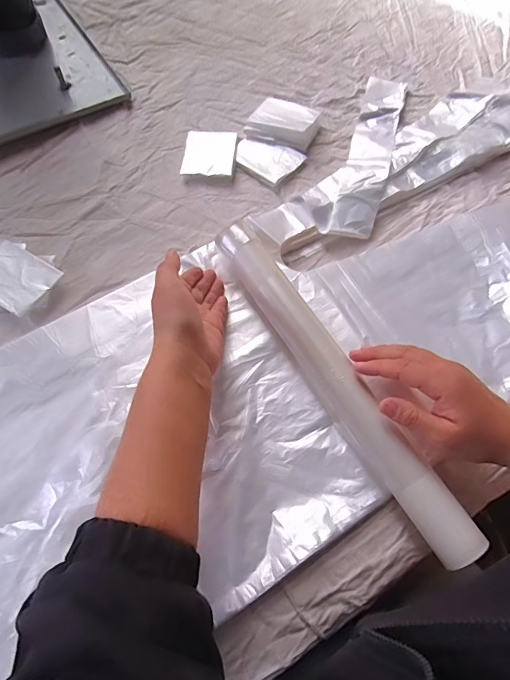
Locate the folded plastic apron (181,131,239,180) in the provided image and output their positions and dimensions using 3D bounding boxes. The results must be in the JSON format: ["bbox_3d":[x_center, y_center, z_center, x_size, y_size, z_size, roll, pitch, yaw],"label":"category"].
[{"bbox_3d":[-0.056,-0.235,0.519,0.064,0.013,0.080,3,67,0],"label":"folded plastic apron"}]

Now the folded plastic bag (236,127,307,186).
[{"bbox_3d":[0.014,-0.230,0.519,0.085,0.010,0.060,35,70,13],"label":"folded plastic bag"}]

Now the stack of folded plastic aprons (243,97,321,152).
[{"bbox_3d":[0.037,-0.279,0.530,0.082,0.024,0.065,22,68,8],"label":"stack of folded plastic aprons"}]

